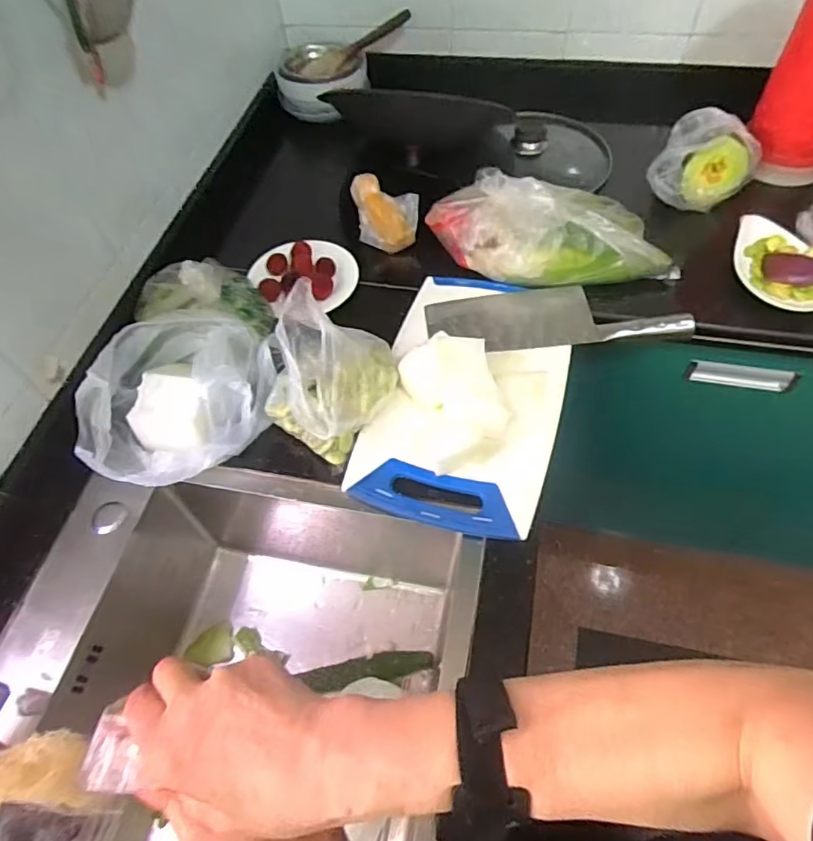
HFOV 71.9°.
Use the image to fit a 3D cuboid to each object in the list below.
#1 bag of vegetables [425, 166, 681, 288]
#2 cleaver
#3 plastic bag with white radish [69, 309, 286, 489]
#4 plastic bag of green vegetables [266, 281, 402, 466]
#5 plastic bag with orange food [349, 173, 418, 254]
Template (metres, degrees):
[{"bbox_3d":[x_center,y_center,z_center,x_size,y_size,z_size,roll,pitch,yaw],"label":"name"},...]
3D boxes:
[{"bbox_3d":[0.189,-0.255,0.720,0.305,0.115,0.124,1,58,4],"label":"bag of vegetables"},{"bbox_3d":[0.186,-0.134,0.713,0.315,0.022,0.094,-1,57,3],"label":"cleaver"},{"bbox_3d":[-0.261,-0.029,0.638,0.177,0.081,0.216,25,62,18],"label":"plastic bag with white radish"},{"bbox_3d":[-0.086,-0.061,0.611,0.125,0.139,0.140,31,64,21],"label":"plastic bag of green vegetables"},{"bbox_3d":[-0.028,-0.298,0.803,0.086,0.073,0.078,-8,57,-2],"label":"plastic bag with orange food"}]

